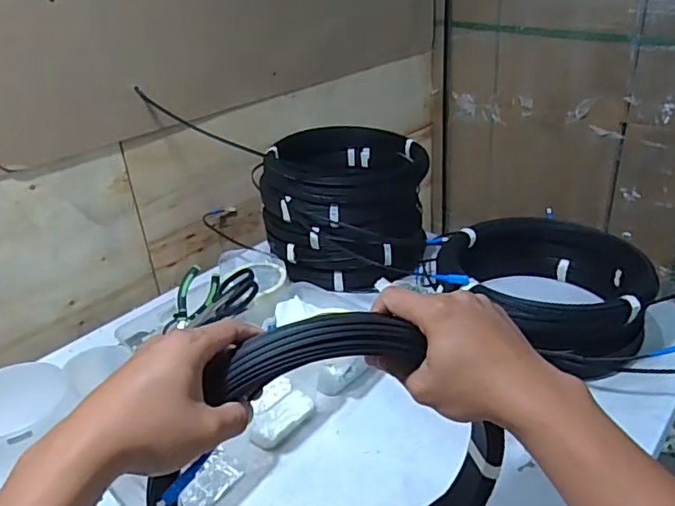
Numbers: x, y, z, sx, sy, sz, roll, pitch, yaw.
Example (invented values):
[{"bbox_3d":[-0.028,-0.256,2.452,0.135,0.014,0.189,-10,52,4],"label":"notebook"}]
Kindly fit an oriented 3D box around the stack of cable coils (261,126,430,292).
[{"bbox_3d":[0.015,-0.089,0.981,0.274,0.186,0.276,-2,28,5],"label":"stack of cable coils"}]

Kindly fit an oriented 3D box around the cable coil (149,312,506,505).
[{"bbox_3d":[0.001,0.178,0.444,0.271,0.273,0.046,-11,28,-11],"label":"cable coil"}]

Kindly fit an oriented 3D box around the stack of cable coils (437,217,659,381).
[{"bbox_3d":[0.290,0.059,0.793,0.281,0.109,0.288,-4,28,2],"label":"stack of cable coils"}]

